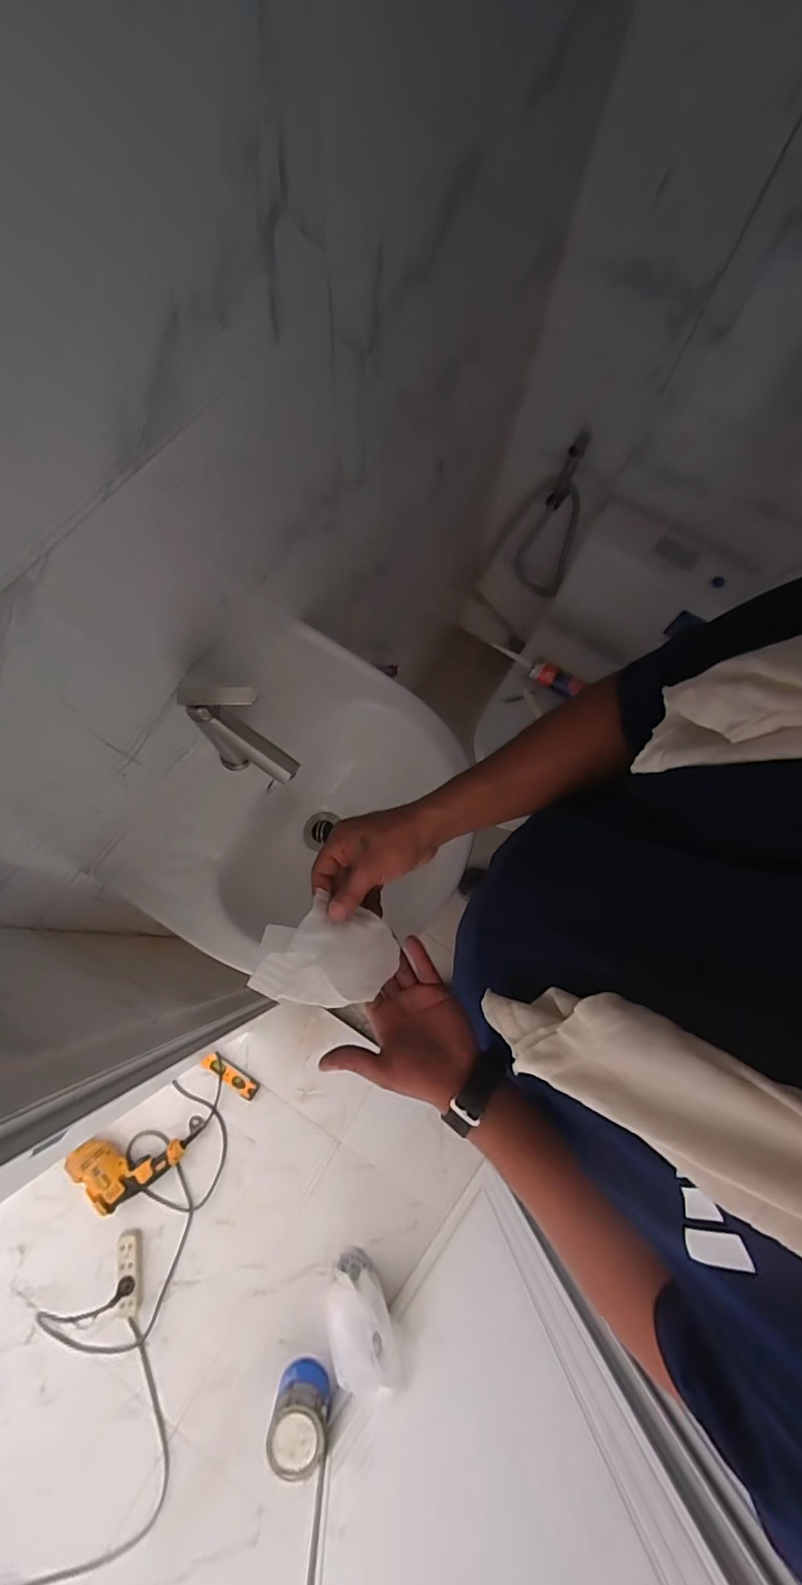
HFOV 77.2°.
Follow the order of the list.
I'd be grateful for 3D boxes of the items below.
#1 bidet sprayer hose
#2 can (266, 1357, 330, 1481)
[{"bbox_3d":[0.361,-0.612,1.171,0.132,0.442,0.085,20,72,2],"label":"bidet sprayer hose"},{"bbox_3d":[-0.206,1.271,1.031,0.113,0.112,0.105,11,72,-1],"label":"can"}]

